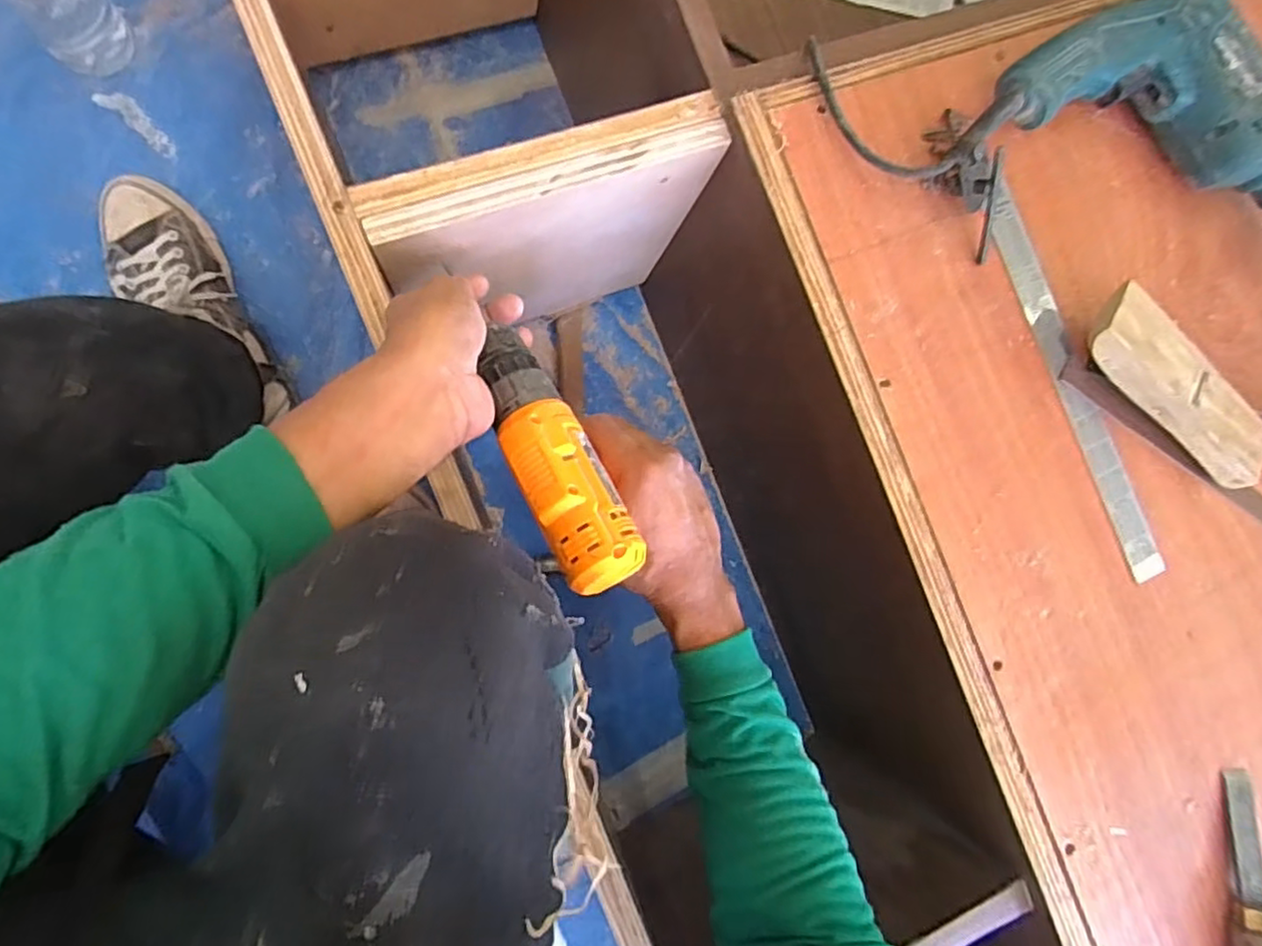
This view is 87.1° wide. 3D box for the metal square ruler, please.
[{"bbox_3d":[0.336,-0.070,0.503,0.032,0.008,0.315,-24,90,-10],"label":"metal square ruler"}]

